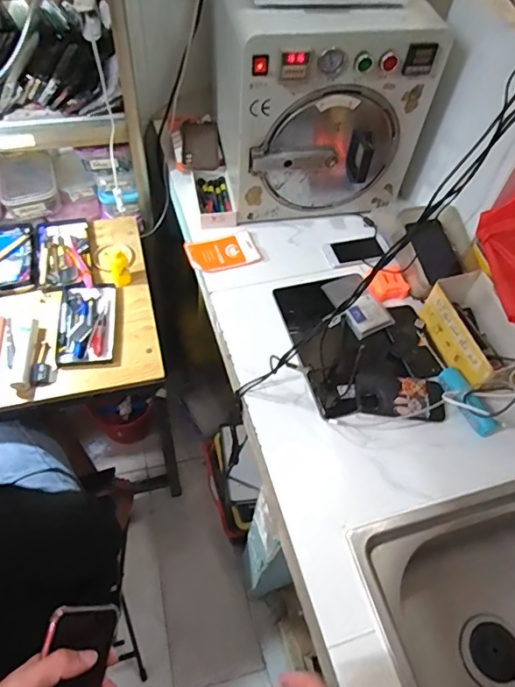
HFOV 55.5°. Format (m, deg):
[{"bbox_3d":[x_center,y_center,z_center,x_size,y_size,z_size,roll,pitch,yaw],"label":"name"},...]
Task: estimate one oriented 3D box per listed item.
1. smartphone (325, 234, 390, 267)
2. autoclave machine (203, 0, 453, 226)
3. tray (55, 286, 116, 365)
[{"bbox_3d":[0.209,-0.193,1.018,0.152,0.008,0.063,-13,61,-21],"label":"smartphone"},{"bbox_3d":[0.106,-0.478,0.976,0.343,0.407,0.324,-8,57,-10],"label":"autoclave machine"},{"bbox_3d":[-0.328,-0.039,0.940,0.107,0.025,0.177,-4,56,-7],"label":"tray"}]

